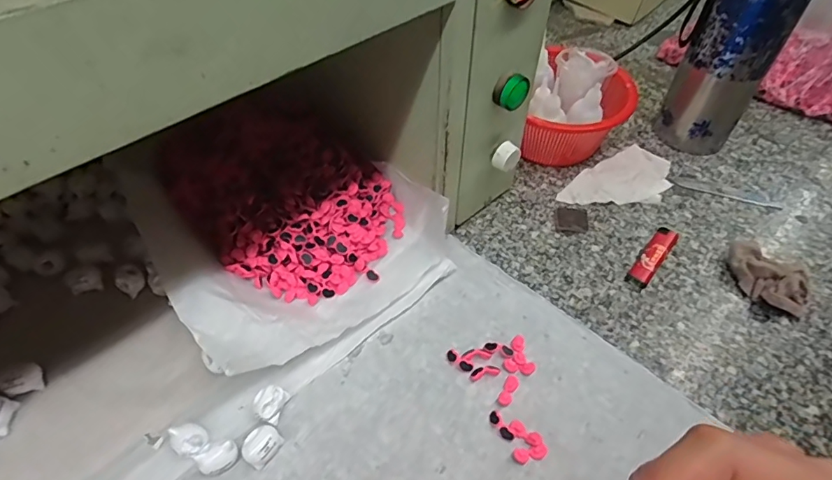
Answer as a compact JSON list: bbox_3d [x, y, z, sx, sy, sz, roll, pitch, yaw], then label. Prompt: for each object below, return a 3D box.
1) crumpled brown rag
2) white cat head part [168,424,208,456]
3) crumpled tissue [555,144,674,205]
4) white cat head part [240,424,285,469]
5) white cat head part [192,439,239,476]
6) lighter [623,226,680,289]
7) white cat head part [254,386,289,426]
[{"bbox_3d":[0.310,0.029,0.438,0.040,0.026,0.081,-8,50,-7],"label":"crumpled brown rag"},{"bbox_3d":[-0.155,0.138,0.339,0.025,0.014,0.020,29,55,22],"label":"white cat head part"},{"bbox_3d":[0.222,-0.063,0.521,0.134,0.014,0.071,-35,58,-27],"label":"crumpled tissue"},{"bbox_3d":[-0.108,0.143,0.343,0.021,0.018,0.026,29,55,22],"label":"white cat head part"},{"bbox_3d":[-0.134,0.148,0.335,0.026,0.019,0.017,-30,56,-23],"label":"white cat head part"},{"bbox_3d":[0.222,0.015,0.460,0.020,0.011,0.084,33,57,25],"label":"lighter"},{"bbox_3d":[-0.107,0.119,0.360,0.019,0.018,0.025,16,51,13],"label":"white cat head part"}]

